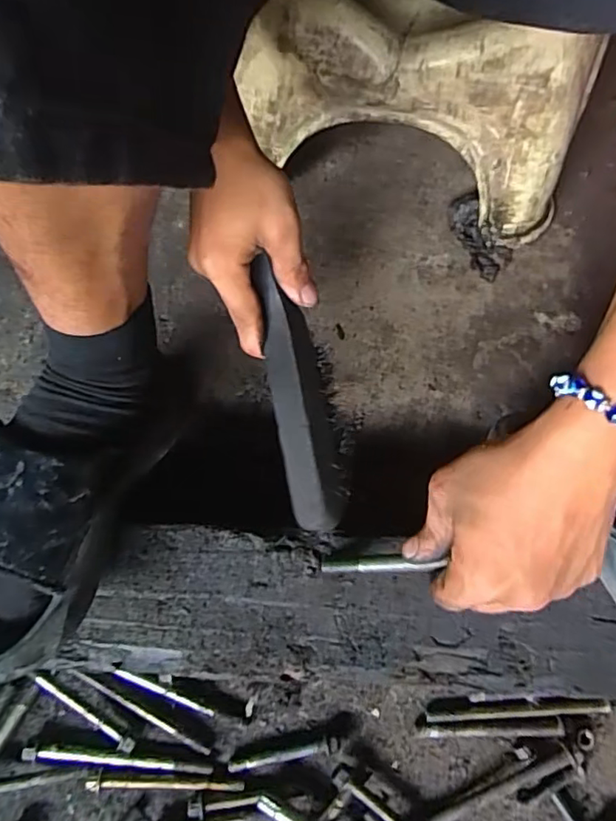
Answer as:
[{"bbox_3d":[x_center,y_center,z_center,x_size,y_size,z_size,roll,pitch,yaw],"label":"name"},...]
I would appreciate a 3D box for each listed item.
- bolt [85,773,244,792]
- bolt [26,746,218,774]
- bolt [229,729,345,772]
[{"bbox_3d":[-0.104,0.273,0.423,0.111,0.011,0.011,1,74,-2],"label":"bolt"},{"bbox_3d":[-0.139,0.258,0.424,0.135,0.012,0.008,7,74,0],"label":"bolt"},{"bbox_3d":[-0.017,0.256,0.430,0.083,0.012,0.013,-12,75,-5],"label":"bolt"}]

